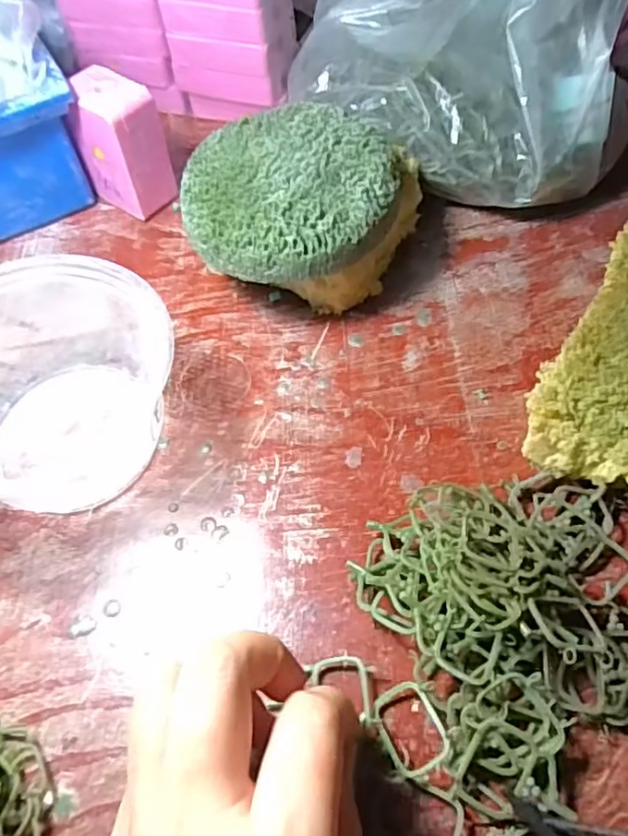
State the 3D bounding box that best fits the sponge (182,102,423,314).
[{"bbox_3d":[-0.008,-0.102,0.320,0.100,0.065,0.104,16,61,13],"label":"sponge"}]

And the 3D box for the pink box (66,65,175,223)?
[{"bbox_3d":[-0.106,-0.153,0.354,0.047,0.070,0.031,33,66,21],"label":"pink box"}]

